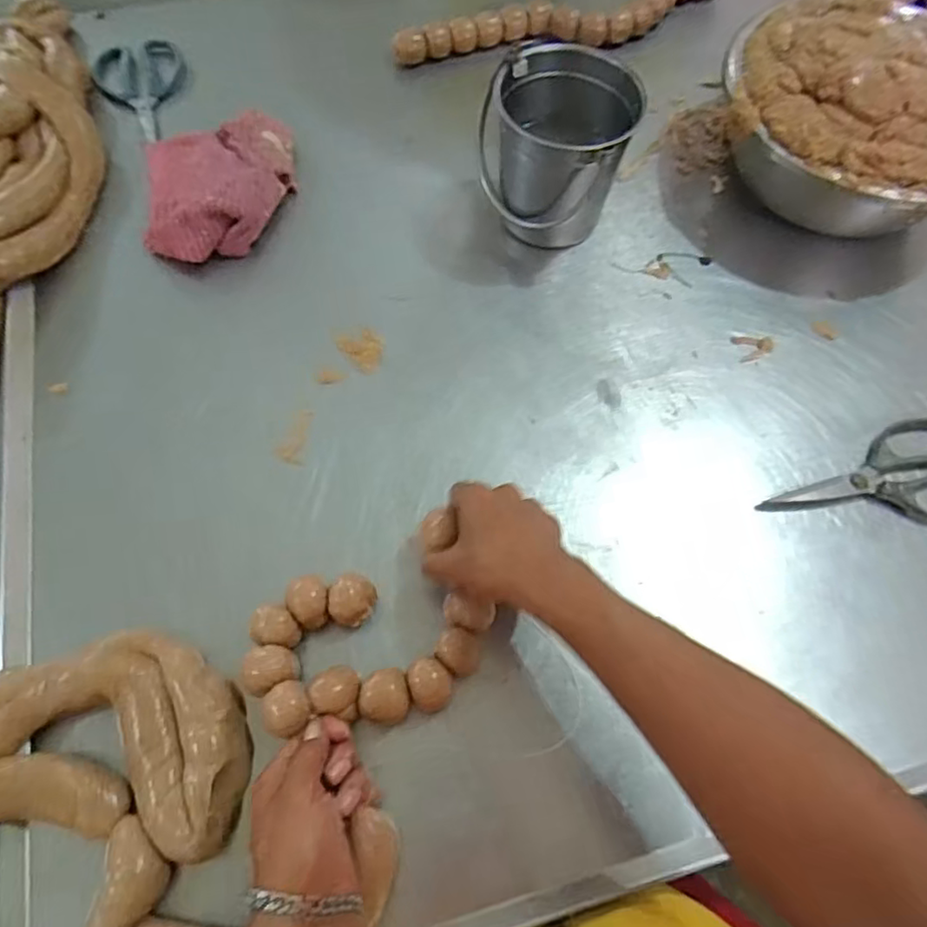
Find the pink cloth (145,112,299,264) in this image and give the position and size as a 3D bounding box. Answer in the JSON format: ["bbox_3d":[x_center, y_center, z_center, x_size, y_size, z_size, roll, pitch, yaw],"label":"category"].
[{"bbox_3d":[-0.249,-0.289,0.659,0.146,0.050,0.166,-8,67,-6],"label":"pink cloth"}]

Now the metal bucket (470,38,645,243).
[{"bbox_3d":[0.084,-0.309,0.629,0.145,0.133,0.116,31,69,11],"label":"metal bucket"}]

